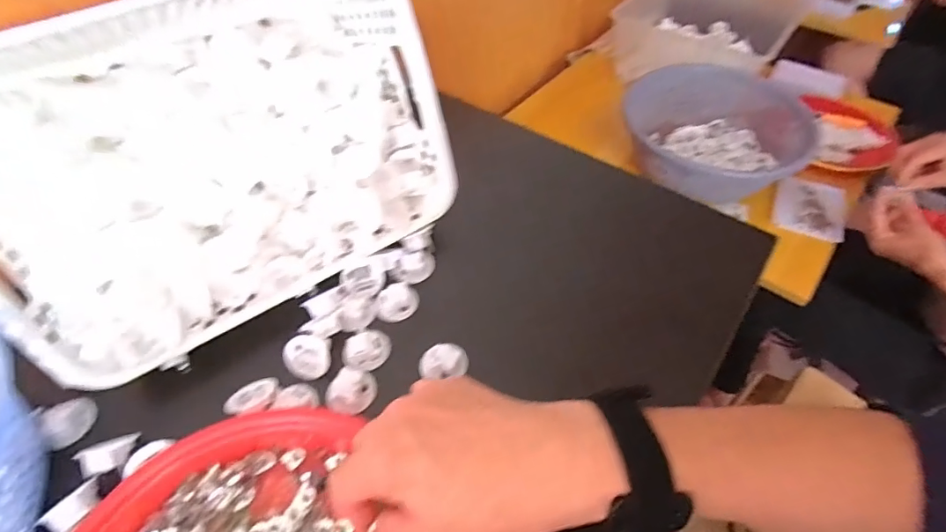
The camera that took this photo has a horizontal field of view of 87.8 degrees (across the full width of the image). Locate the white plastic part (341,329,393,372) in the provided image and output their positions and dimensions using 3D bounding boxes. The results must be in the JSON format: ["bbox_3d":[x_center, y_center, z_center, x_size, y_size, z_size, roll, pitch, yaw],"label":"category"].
[{"bbox_3d":[-0.079,0.064,0.369,0.035,0.015,0.028,-23,56,-17],"label":"white plastic part"}]

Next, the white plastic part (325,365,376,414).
[{"bbox_3d":[-0.087,0.089,0.350,0.032,0.014,0.031,0,53,0],"label":"white plastic part"}]

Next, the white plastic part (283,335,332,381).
[{"bbox_3d":[-0.121,0.067,0.359,0.030,0.017,0.031,-32,59,-22],"label":"white plastic part"}]

